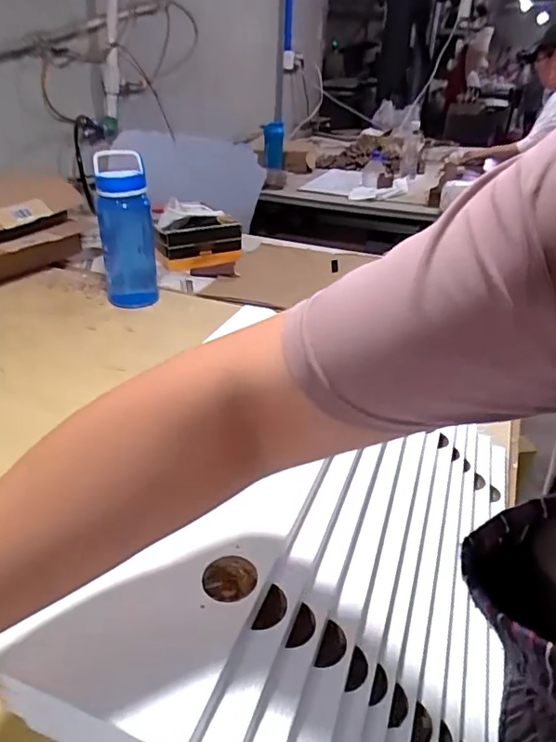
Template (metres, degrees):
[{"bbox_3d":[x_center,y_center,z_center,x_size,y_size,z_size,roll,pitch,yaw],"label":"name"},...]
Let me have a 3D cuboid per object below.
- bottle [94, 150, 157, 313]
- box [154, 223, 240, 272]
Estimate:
[{"bbox_3d":[-0.317,-0.299,1.095,0.109,0.302,0.120,-6,32,-13],"label":"bottle"},{"bbox_3d":[-0.205,-0.332,1.378,0.230,0.095,0.072,-7,33,-15],"label":"box"}]

